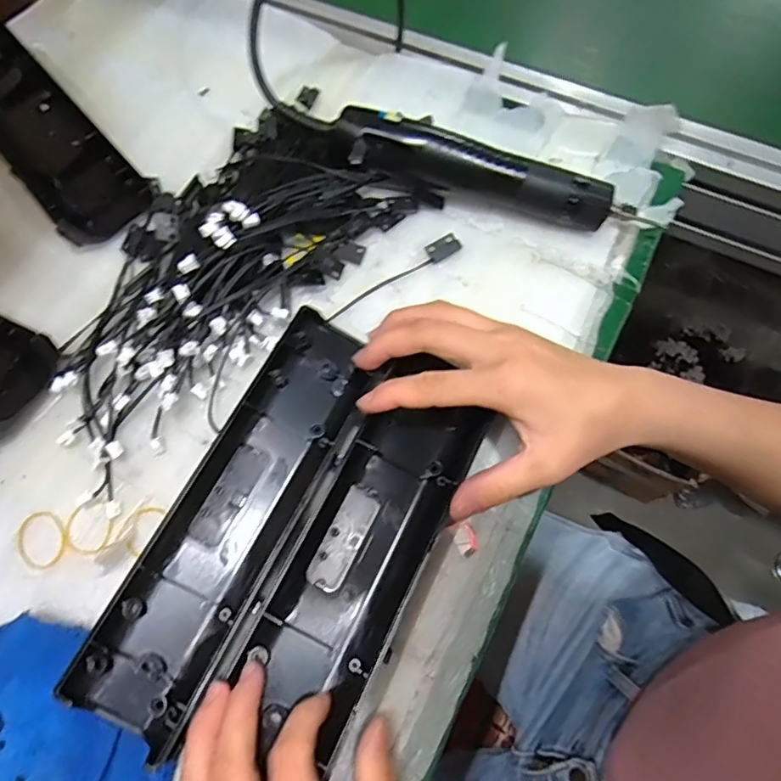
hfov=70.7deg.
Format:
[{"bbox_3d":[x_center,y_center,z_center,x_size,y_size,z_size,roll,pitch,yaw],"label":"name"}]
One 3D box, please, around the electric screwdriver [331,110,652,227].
[{"bbox_3d":[0.072,-0.150,0.387,0.213,0.049,0.031,14,69,6],"label":"electric screwdriver"}]

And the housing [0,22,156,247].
[{"bbox_3d":[-0.279,-0.212,0.426,0.070,0.034,0.255,-39,73,-14],"label":"housing"}]

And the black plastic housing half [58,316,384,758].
[{"bbox_3d":[-0.082,0.064,0.314,0.071,0.034,0.242,23,69,10],"label":"black plastic housing half"}]

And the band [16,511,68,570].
[{"bbox_3d":[-0.203,0.086,0.319,0.026,0.004,0.034,-40,73,-14],"label":"band"}]

